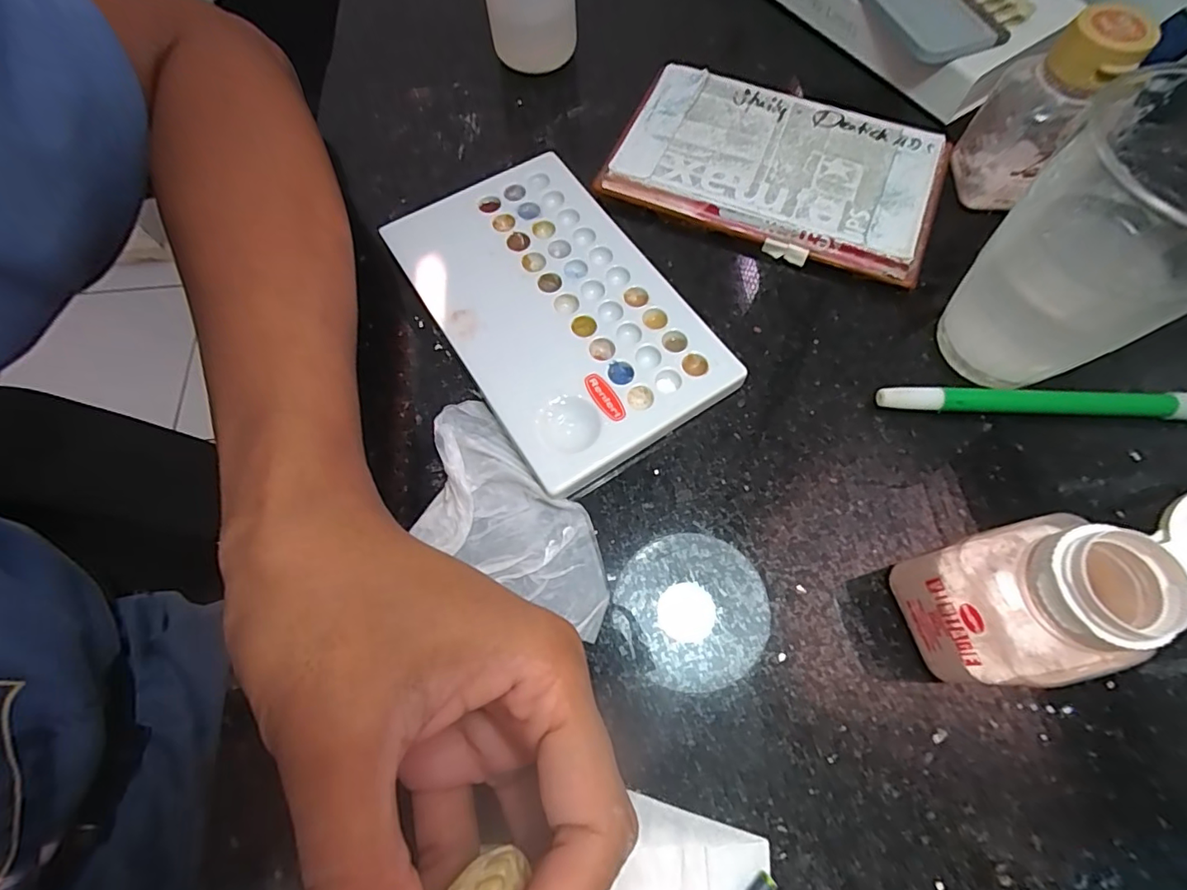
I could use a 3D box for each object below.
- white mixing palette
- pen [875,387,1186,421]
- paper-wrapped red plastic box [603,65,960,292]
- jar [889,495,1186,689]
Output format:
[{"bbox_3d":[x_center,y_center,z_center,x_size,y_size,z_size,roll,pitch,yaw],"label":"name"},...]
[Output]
[{"bbox_3d":[-0.018,-0.059,0.231,0.092,0.012,0.151,-32,71,-12],"label":"white mixing palette"},{"bbox_3d":[0.186,-0.015,0.210,0.143,0.011,0.010,2,68,1],"label":"pen"},{"bbox_3d":[0.088,-0.133,0.257,0.148,0.014,0.088,21,70,9],"label":"paper-wrapped red plastic box"},{"bbox_3d":[0.137,0.042,0.151,0.065,0.076,0.041,-13,69,-5],"label":"jar"}]

